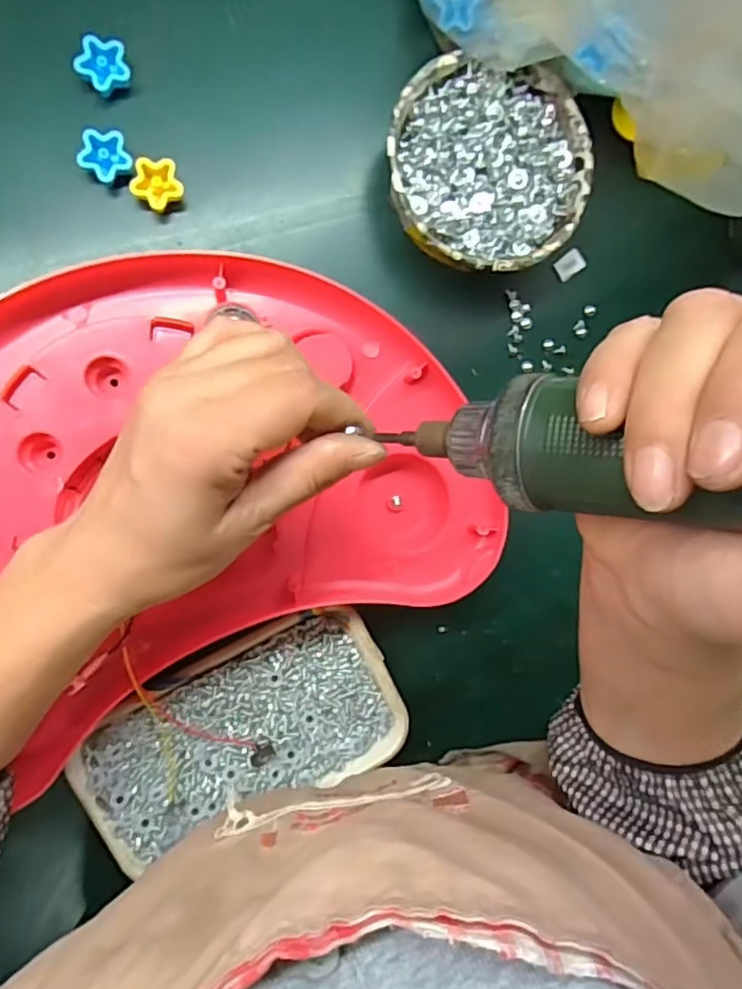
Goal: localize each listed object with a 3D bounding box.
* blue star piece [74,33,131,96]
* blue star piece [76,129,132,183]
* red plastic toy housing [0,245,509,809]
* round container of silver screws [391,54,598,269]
[{"bbox_3d":[-0.143,-0.228,0.333,0.027,0.017,0.025,-27,97,-9],"label":"blue star piece"},{"bbox_3d":[-0.143,-0.181,0.335,0.026,0.015,0.024,-43,99,-7],"label":"blue star piece"},{"bbox_3d":[-0.109,-0.003,0.325,0.321,0.046,0.220,-22,94,-8],"label":"red plastic toy housing"},{"bbox_3d":[0.064,-0.180,0.359,0.111,0.043,0.108,0,92,-11],"label":"round container of silver screws"}]

